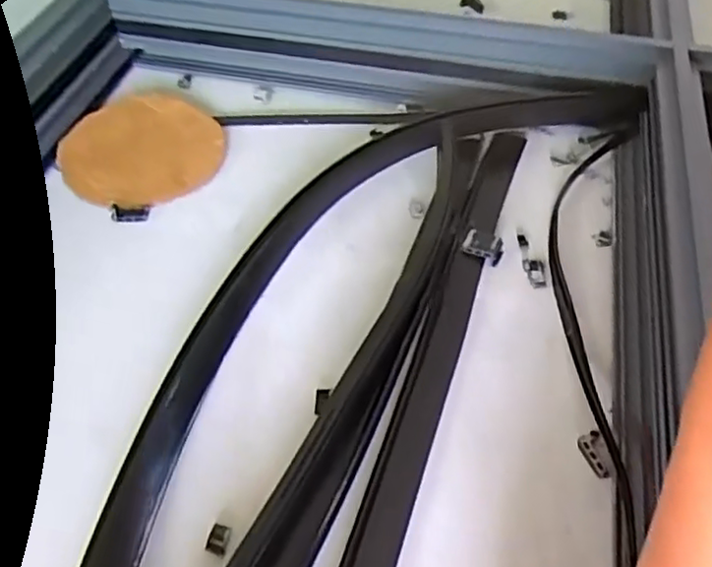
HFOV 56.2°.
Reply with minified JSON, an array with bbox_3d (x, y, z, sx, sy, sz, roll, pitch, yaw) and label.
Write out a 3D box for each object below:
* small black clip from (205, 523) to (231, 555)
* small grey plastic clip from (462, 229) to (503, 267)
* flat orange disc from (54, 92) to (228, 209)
[{"bbox_3d":[-0.081,0.149,0.391,0.012,0.004,0.016,8,50,7],"label":"small black clip"},{"bbox_3d":[0.104,-0.030,0.543,0.031,0.013,0.022,18,52,15],"label":"small grey plastic clip"},{"bbox_3d":[-0.196,-0.126,0.627,0.133,0.013,0.153,30,54,14],"label":"flat orange disc"}]

